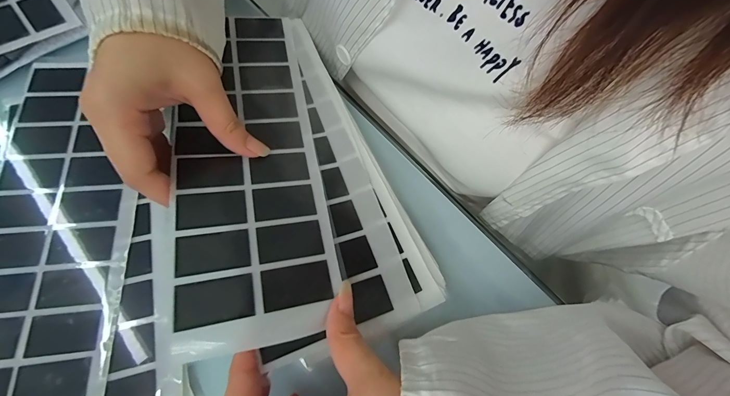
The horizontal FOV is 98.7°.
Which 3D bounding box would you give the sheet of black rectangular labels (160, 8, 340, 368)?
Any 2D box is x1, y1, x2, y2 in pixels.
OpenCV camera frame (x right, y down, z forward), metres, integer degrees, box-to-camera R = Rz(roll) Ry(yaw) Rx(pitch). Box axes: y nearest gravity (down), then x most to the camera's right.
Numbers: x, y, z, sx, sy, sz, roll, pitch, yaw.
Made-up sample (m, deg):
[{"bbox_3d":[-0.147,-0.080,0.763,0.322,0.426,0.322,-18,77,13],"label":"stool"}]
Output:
[{"bbox_3d":[-0.086,-0.037,0.225,0.097,0.010,0.262,-6,64,-18],"label":"sheet of black rectangular labels"}]

